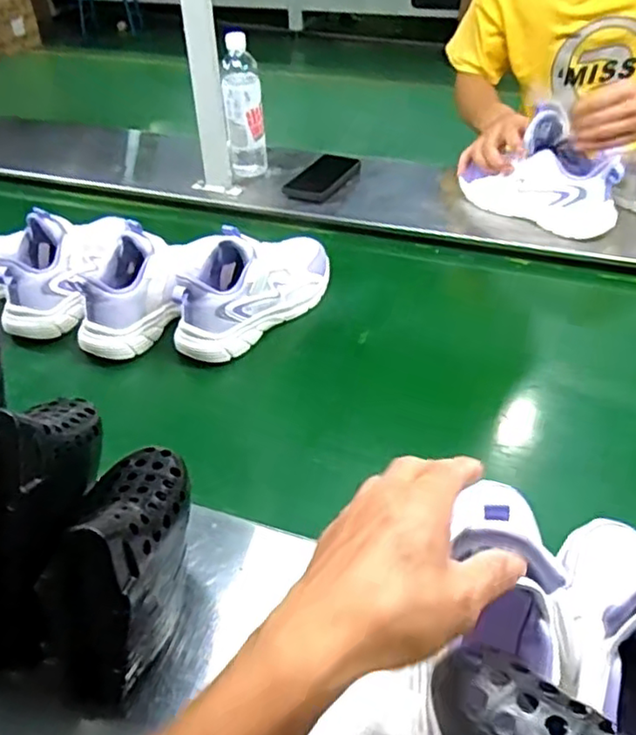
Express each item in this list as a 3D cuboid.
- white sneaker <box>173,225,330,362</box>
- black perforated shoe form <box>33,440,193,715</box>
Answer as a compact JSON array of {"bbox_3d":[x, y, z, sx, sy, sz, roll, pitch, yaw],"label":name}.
[{"bbox_3d":[-0.079,-0.105,0.815,0.082,0.134,0.249,28,49,30],"label":"white sneaker"},{"bbox_3d":[-0.132,0.139,0.447,0.064,0.152,0.133,12,43,16],"label":"black perforated shoe form"}]

